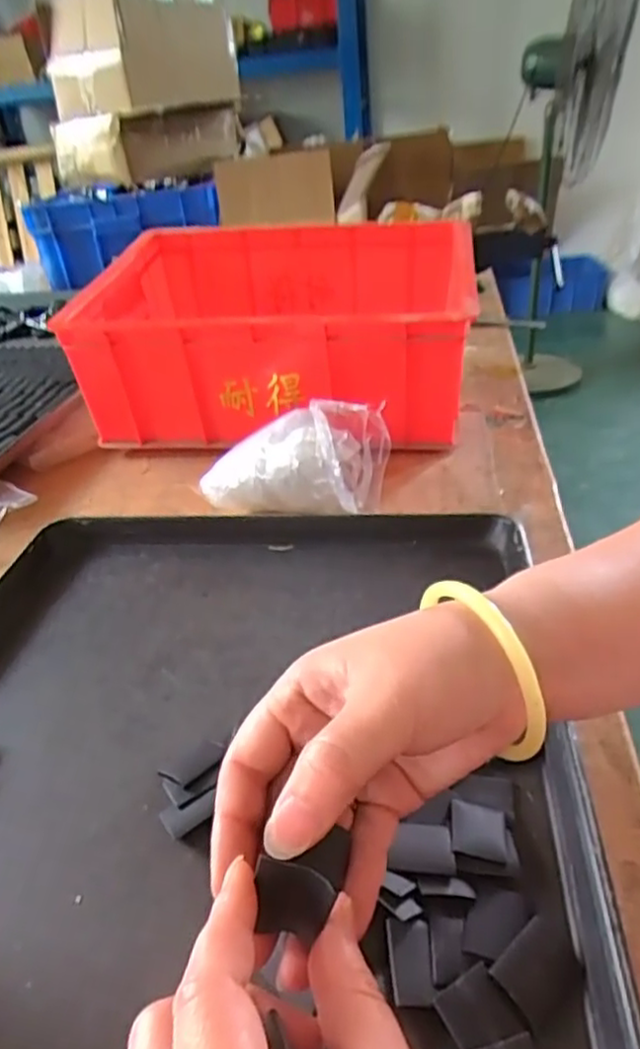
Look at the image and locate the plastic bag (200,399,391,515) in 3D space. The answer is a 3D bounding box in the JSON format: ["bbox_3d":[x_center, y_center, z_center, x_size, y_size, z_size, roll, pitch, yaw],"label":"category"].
[{"bbox_3d":[-0.026,-0.050,0.546,0.160,0.100,0.060,4,35,16],"label":"plastic bag"}]

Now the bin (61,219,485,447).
[{"bbox_3d":[-0.040,-0.215,0.739,0.380,0.166,0.301,0,34,11],"label":"bin"}]

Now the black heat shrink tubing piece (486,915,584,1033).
[{"bbox_3d":[0.088,0.180,0.264,0.033,0.004,0.027,-26,65,-32],"label":"black heat shrink tubing piece"}]

